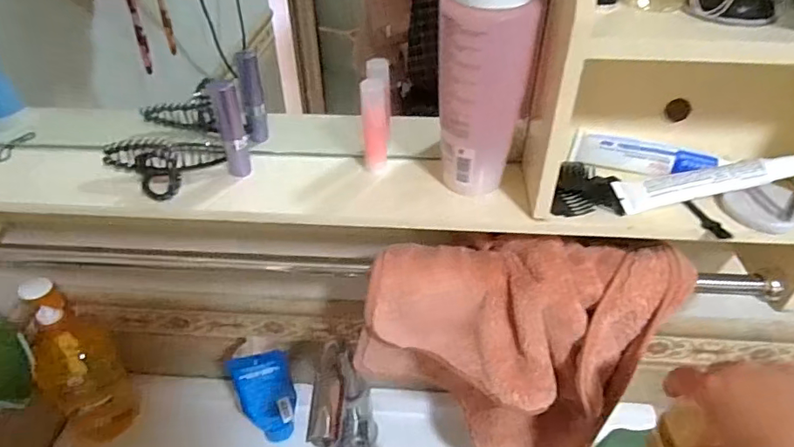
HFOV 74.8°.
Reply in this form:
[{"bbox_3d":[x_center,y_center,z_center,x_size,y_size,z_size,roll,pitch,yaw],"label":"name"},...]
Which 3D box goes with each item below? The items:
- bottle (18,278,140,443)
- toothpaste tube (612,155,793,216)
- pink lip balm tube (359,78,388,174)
[{"bbox_3d":[-0.386,0.168,0.628,0.065,0.256,0.085,22,42,25],"label":"bottle"},{"bbox_3d":[0.248,-0.035,0.415,0.139,0.031,0.028,-5,38,-7],"label":"toothpaste tube"},{"bbox_3d":[-0.019,-0.080,0.433,0.021,0.078,0.013,-2,37,-4],"label":"pink lip balm tube"}]

